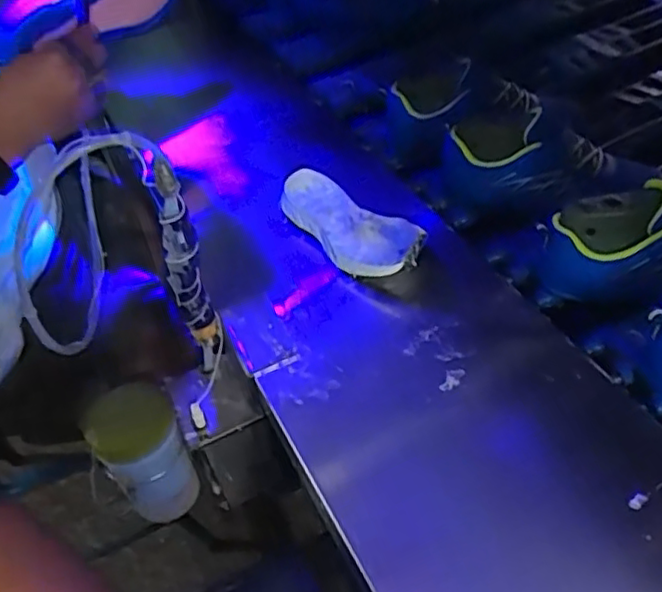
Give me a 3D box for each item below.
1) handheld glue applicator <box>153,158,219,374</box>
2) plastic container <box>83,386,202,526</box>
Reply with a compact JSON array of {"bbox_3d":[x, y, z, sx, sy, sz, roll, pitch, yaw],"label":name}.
[{"bbox_3d":[-0.114,-0.011,0.514,0.029,0.238,0.032,-20,47,-14],"label":"handheld glue applicator"},{"bbox_3d":[-0.173,0.149,0.606,0.072,0.121,0.076,-31,49,-17],"label":"plastic container"}]

